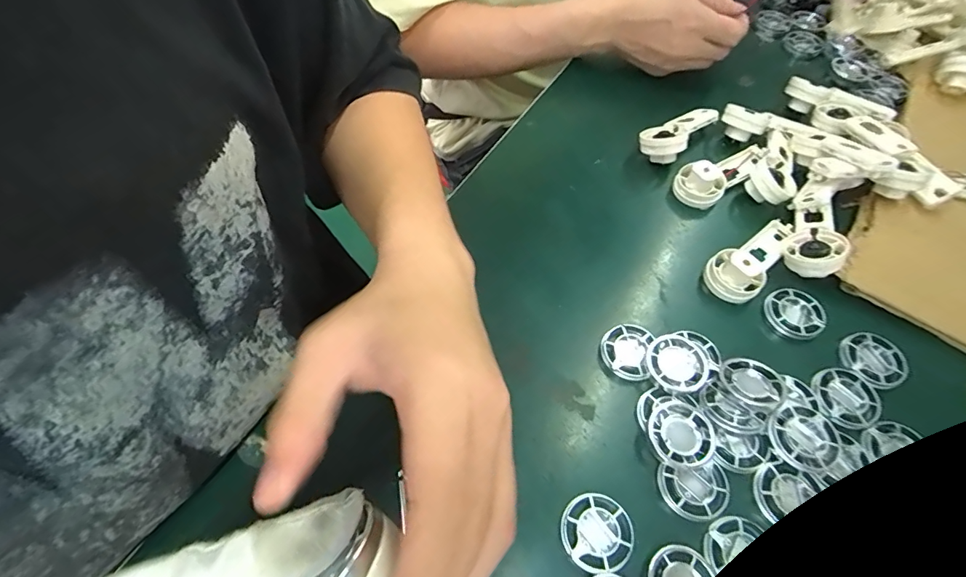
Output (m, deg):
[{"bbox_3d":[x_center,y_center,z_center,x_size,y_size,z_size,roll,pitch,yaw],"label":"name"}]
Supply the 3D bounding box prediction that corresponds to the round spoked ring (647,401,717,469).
[{"bbox_3d":[0.118,0.088,0.283,0.037,0.012,0.039,1,59,-1],"label":"round spoked ring"}]

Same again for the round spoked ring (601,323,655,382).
[{"bbox_3d":[0.097,0.042,0.319,0.032,0.010,0.039,17,60,9],"label":"round spoked ring"}]

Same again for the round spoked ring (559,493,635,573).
[{"bbox_3d":[0.063,0.133,0.258,0.039,0.004,0.038,1,59,-1],"label":"round spoked ring"}]

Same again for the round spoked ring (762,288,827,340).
[{"bbox_3d":[0.223,0.017,0.337,0.036,0.008,0.038,1,59,-1],"label":"round spoked ring"}]

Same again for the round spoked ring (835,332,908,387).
[{"bbox_3d":[0.262,0.048,0.317,0.036,0.004,0.039,1,59,-1],"label":"round spoked ring"}]

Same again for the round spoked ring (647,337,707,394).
[{"bbox_3d":[0.126,0.049,0.306,0.038,0.007,0.040,1,59,-1],"label":"round spoked ring"}]

